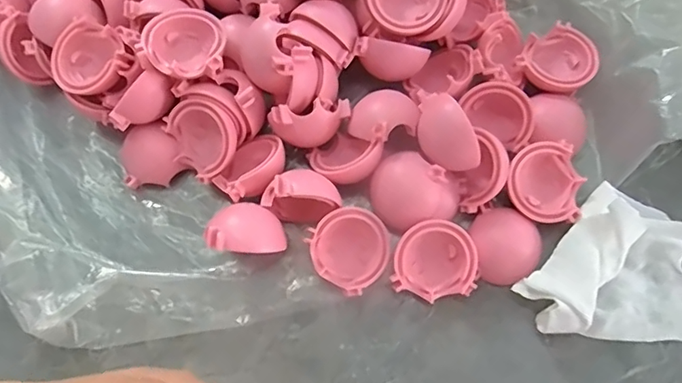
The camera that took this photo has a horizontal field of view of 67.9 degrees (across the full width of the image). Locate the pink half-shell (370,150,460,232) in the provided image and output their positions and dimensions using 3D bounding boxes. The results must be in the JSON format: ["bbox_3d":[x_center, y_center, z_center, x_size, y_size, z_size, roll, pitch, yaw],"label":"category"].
[{"bbox_3d":[0.027,0.001,0.187,0.032,0.012,0.027,35,78,10],"label":"pink half-shell"}]

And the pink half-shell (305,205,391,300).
[{"bbox_3d":[0.004,0.022,0.189,0.028,0.014,0.028,0,75,1],"label":"pink half-shell"}]

